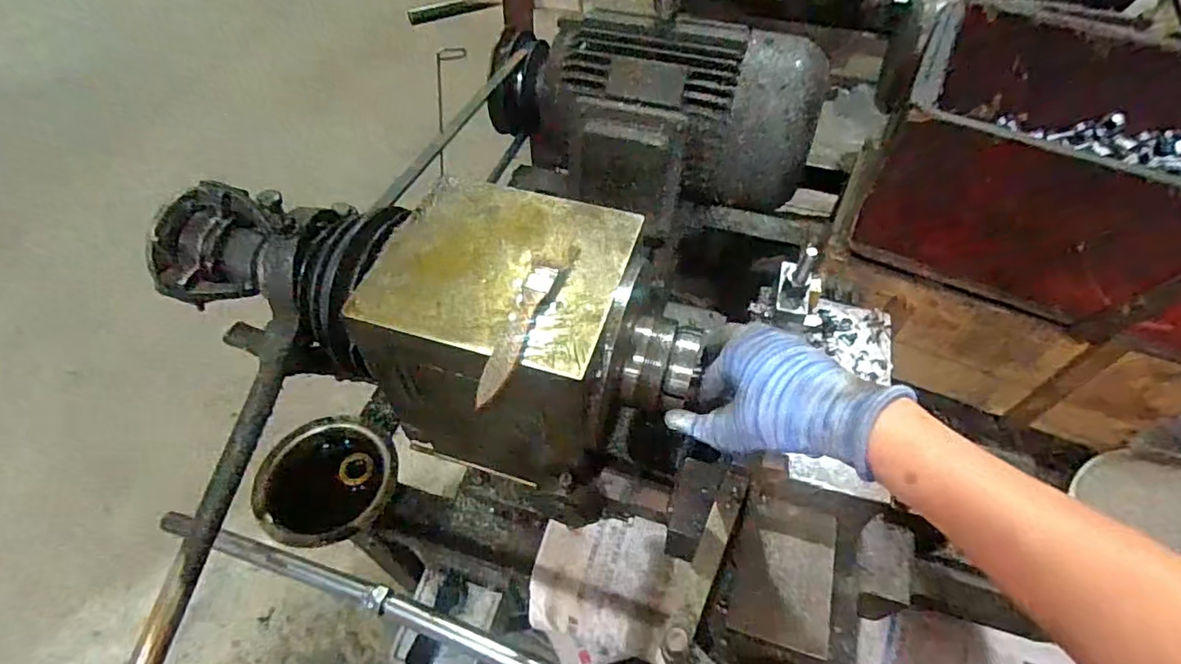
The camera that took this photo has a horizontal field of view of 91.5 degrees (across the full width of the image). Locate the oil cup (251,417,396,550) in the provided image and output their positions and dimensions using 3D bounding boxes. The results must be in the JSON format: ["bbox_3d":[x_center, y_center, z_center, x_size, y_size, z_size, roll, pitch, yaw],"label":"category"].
[{"bbox_3d":[-0.265,0.146,0.591,0.129,0.042,0.132,0,53,0],"label":"oil cup"}]

